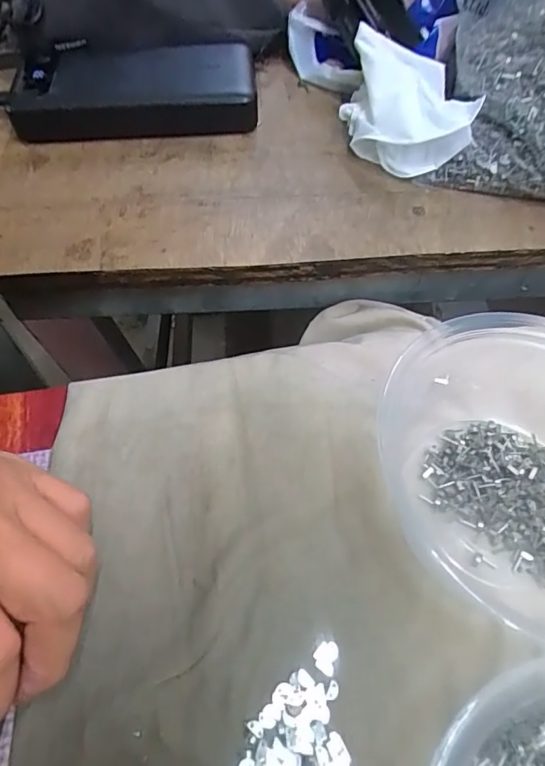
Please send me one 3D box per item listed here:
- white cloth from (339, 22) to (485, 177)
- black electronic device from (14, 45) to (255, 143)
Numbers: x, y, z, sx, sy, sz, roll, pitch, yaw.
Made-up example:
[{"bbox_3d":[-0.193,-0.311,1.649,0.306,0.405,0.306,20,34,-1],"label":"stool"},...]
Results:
[{"bbox_3d":[0.079,-0.167,0.300,0.071,0.045,0.078,3,58,2],"label":"white cloth"},{"bbox_3d":[-0.097,-0.193,0.332,0.169,0.028,0.075,3,58,2],"label":"black electronic device"}]

